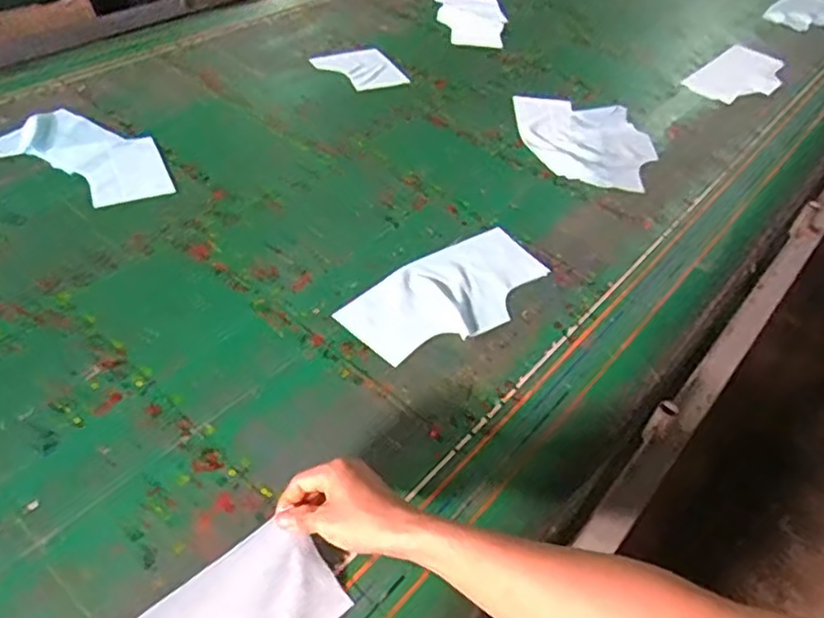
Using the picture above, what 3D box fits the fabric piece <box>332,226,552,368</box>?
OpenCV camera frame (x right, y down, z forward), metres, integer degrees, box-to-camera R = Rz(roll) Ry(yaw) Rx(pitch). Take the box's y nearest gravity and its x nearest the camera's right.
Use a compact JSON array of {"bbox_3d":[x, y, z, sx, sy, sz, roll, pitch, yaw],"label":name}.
[{"bbox_3d":[0.055,-0.023,0.872,0.288,0.013,0.145,-27,53,-28],"label":"fabric piece"}]

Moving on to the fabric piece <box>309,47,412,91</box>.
[{"bbox_3d":[-0.100,-0.479,1.307,0.139,0.007,0.163,-21,51,-24],"label":"fabric piece"}]

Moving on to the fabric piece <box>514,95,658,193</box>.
[{"bbox_3d":[0.310,-0.299,1.171,0.235,0.022,0.261,5,45,0],"label":"fabric piece"}]

